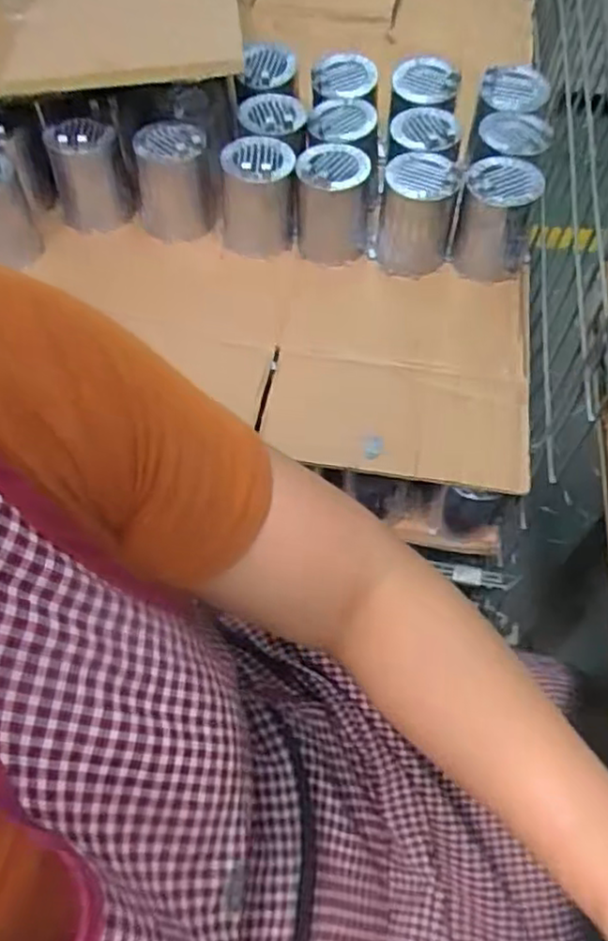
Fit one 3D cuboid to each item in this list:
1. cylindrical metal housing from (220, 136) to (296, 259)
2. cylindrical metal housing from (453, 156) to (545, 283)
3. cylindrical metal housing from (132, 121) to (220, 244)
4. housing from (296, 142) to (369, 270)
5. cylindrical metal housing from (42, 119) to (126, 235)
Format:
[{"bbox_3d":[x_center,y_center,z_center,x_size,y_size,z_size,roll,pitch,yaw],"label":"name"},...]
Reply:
[{"bbox_3d":[-0.059,-0.338,0.858,0.094,0.128,0.083,-4,58,-2],"label":"cylindrical metal housing"},{"bbox_3d":[0.234,-0.305,0.831,0.095,0.115,0.081,8,59,6],"label":"cylindrical metal housing"},{"bbox_3d":[-0.167,-0.368,0.872,0.099,0.118,0.089,-10,59,-5],"label":"cylindrical metal housing"},{"bbox_3d":[0.036,-0.331,0.855,0.084,0.120,0.083,0,58,0],"label":"housing"},{"bbox_3d":[-0.275,-0.374,0.867,0.079,0.106,0.085,0,58,0],"label":"cylindrical metal housing"}]

